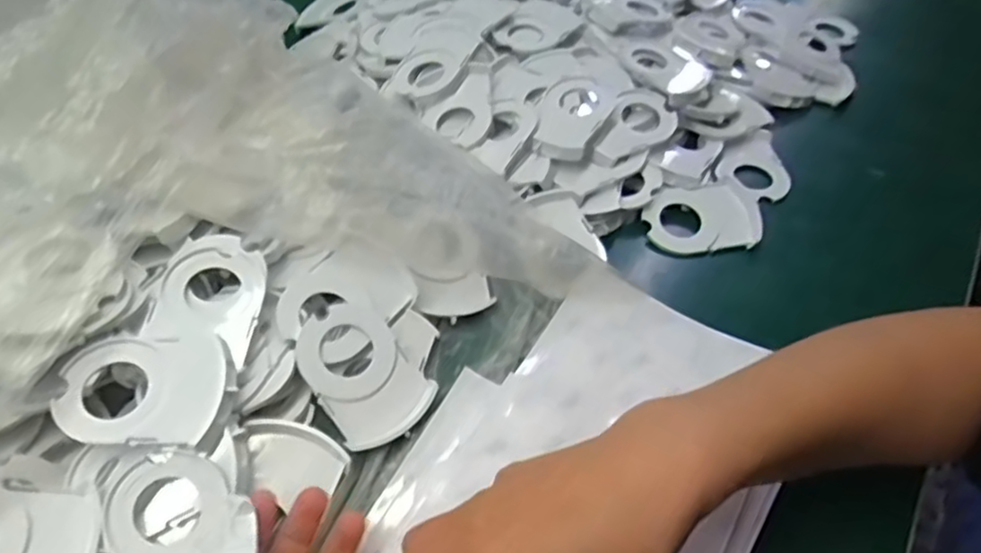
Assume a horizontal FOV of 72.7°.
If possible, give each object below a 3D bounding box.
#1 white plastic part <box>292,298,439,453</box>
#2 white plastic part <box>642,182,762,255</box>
[{"bbox_3d":[-0.072,0.053,0.369,0.055,0.004,0.079,-39,86,-27],"label":"white plastic part"},{"bbox_3d":[0.151,-0.044,0.481,0.077,0.007,0.056,-5,66,-2],"label":"white plastic part"}]

